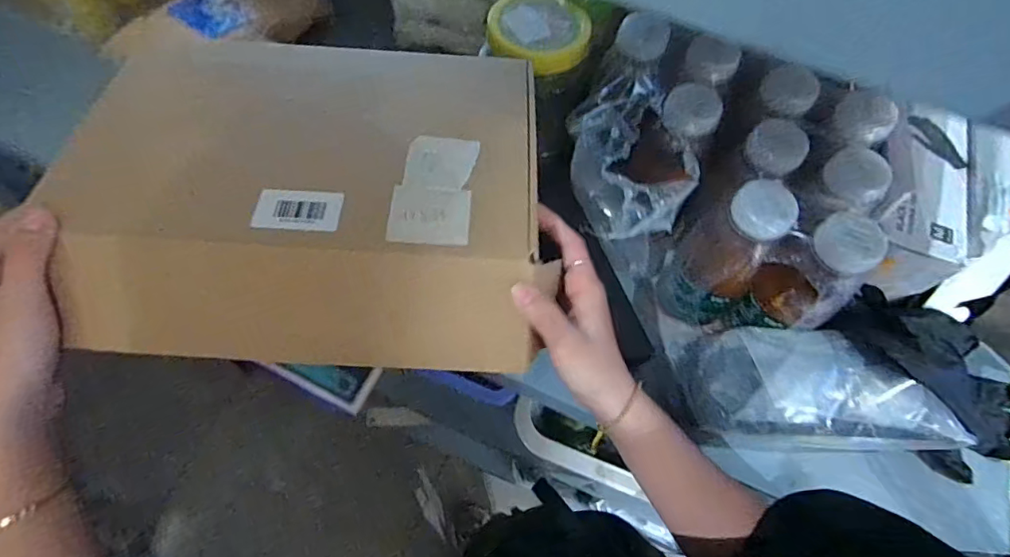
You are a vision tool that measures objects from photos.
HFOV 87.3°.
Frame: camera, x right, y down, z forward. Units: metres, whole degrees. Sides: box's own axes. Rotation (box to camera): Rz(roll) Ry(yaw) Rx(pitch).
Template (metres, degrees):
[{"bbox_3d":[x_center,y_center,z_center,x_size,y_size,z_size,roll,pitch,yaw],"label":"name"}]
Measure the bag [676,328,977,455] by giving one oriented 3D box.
[{"bbox_3d":[0.237,0.093,0.421,0.190,0.085,0.081,3,65,-2],"label":"bag"}]

